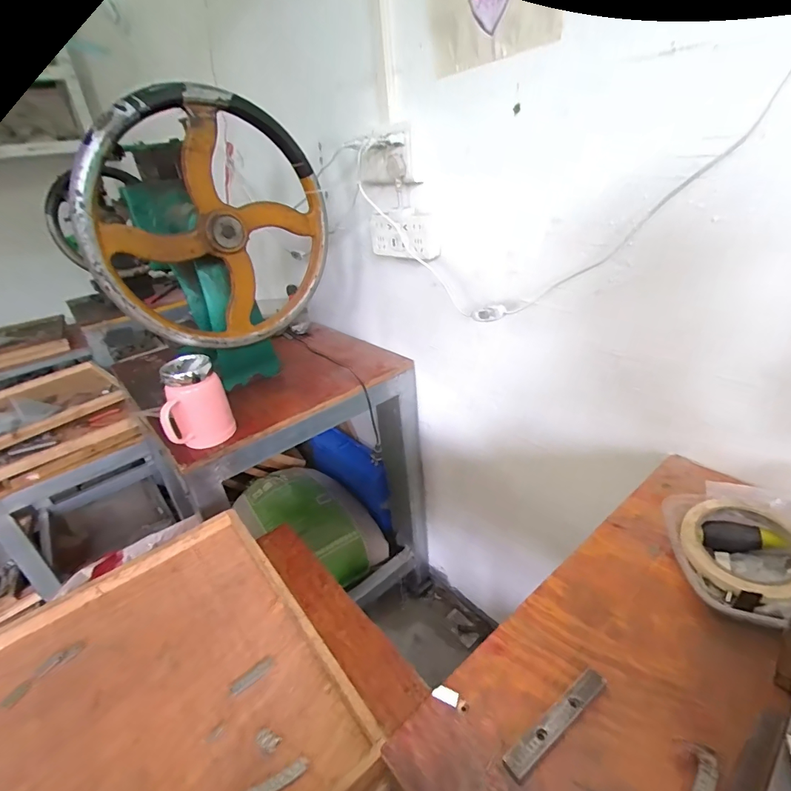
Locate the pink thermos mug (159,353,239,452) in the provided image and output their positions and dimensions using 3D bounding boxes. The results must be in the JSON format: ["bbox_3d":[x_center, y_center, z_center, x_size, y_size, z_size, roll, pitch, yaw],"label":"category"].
[{"bbox_3d":[-0.330,0.015,0.705,0.099,0.139,0.096,-18,31,-19],"label":"pink thermos mug"}]

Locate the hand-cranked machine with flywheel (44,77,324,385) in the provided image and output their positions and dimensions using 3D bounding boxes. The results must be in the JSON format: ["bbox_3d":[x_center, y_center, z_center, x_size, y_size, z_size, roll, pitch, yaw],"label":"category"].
[{"bbox_3d":[-0.362,-0.265,0.798,0.374,0.466,0.296,-29,37,-35],"label":"hand-cranked machine with flywheel"}]

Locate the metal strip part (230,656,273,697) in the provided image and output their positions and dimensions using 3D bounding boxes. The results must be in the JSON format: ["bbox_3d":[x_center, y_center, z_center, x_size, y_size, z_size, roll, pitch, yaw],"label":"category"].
[{"bbox_3d":[-0.151,0.294,0.448,0.046,0.004,0.015,-29,36,-34],"label":"metal strip part"}]

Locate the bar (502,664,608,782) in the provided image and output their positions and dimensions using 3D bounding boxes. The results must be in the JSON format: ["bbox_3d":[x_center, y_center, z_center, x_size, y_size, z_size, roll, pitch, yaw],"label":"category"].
[{"bbox_3d":[0.119,0.241,0.314,0.099,0.011,0.016,-24,34,-28],"label":"bar"}]

